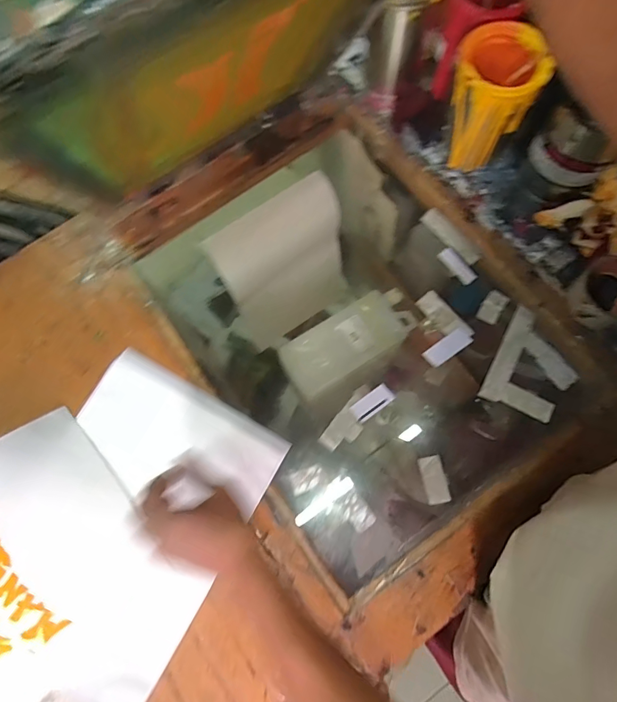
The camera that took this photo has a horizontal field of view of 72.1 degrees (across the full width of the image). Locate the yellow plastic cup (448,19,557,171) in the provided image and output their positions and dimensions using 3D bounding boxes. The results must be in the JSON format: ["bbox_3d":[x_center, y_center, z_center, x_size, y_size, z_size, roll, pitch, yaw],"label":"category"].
[{"bbox_3d":[0.248,-0.345,0.594,0.099,0.158,0.104,-1,76,3],"label":"yellow plastic cup"}]

